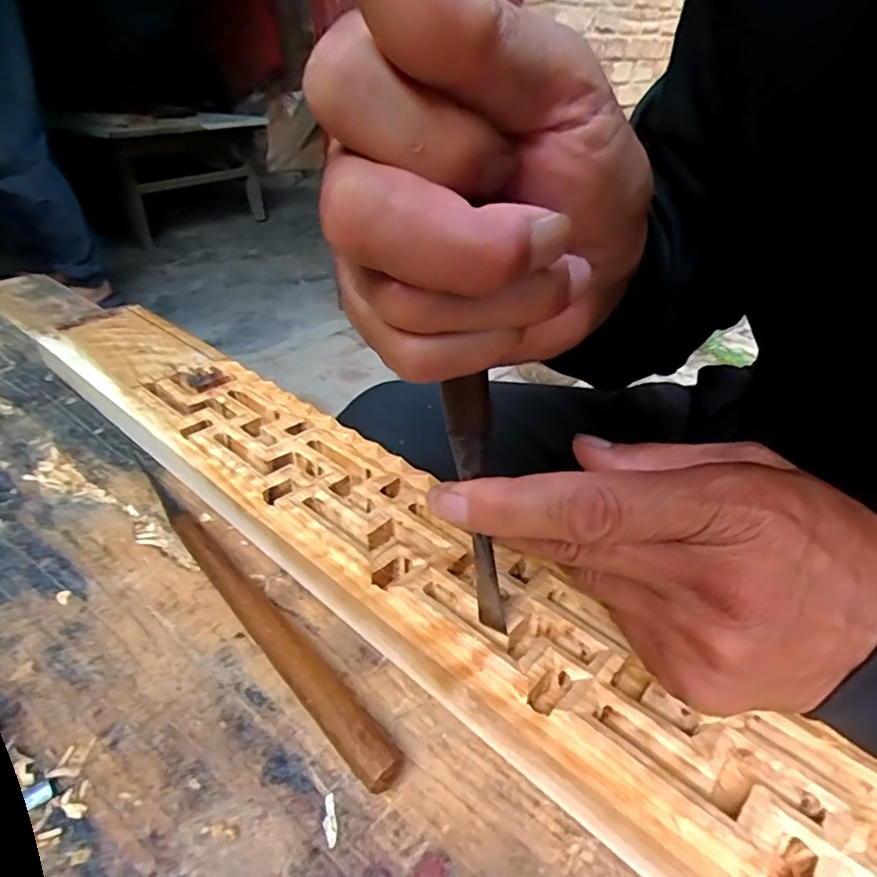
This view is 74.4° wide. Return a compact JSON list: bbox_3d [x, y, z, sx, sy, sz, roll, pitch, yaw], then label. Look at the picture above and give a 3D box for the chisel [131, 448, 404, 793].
[{"bbox_3d":[-0.092,0.072,0.266,0.016,0.016,0.222,-26,44,-36],"label":"chisel"}]

